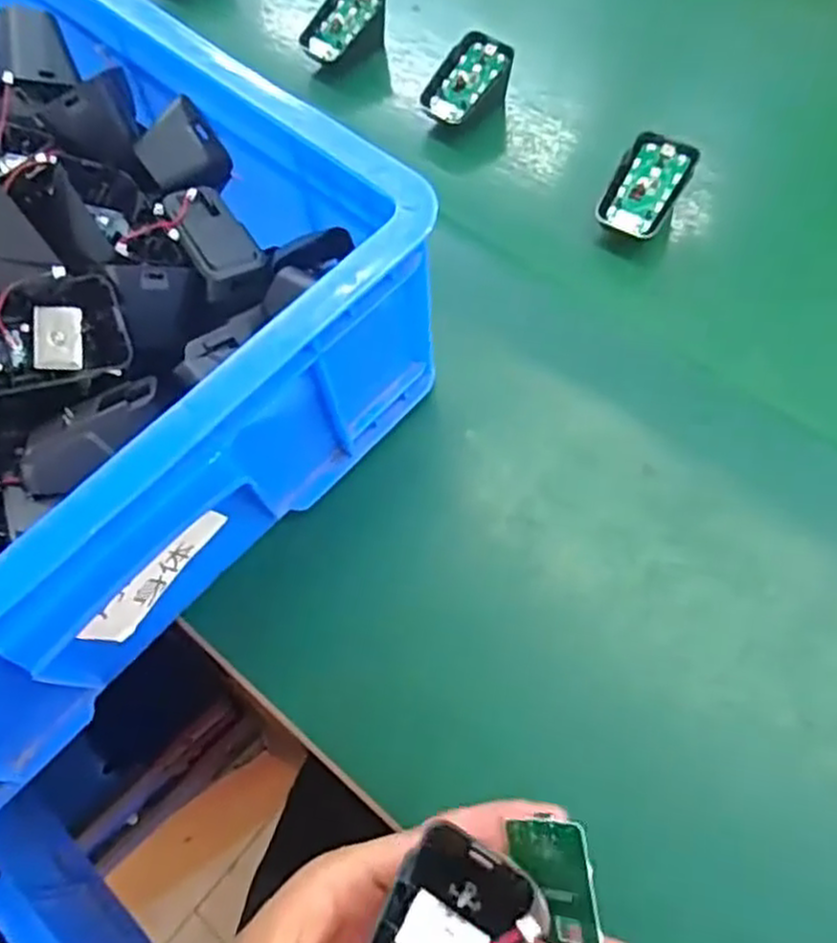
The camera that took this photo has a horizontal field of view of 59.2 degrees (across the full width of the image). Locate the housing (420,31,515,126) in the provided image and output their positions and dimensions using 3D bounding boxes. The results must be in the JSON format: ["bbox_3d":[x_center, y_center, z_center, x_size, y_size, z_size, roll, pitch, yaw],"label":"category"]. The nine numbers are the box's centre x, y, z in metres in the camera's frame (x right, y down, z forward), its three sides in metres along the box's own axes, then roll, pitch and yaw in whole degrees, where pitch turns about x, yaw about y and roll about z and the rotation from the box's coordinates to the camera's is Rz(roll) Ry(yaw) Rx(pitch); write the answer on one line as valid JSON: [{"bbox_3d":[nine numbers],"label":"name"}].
[{"bbox_3d":[0.034,-0.277,0.544,0.043,0.050,0.072,37,71,19],"label":"housing"}]

